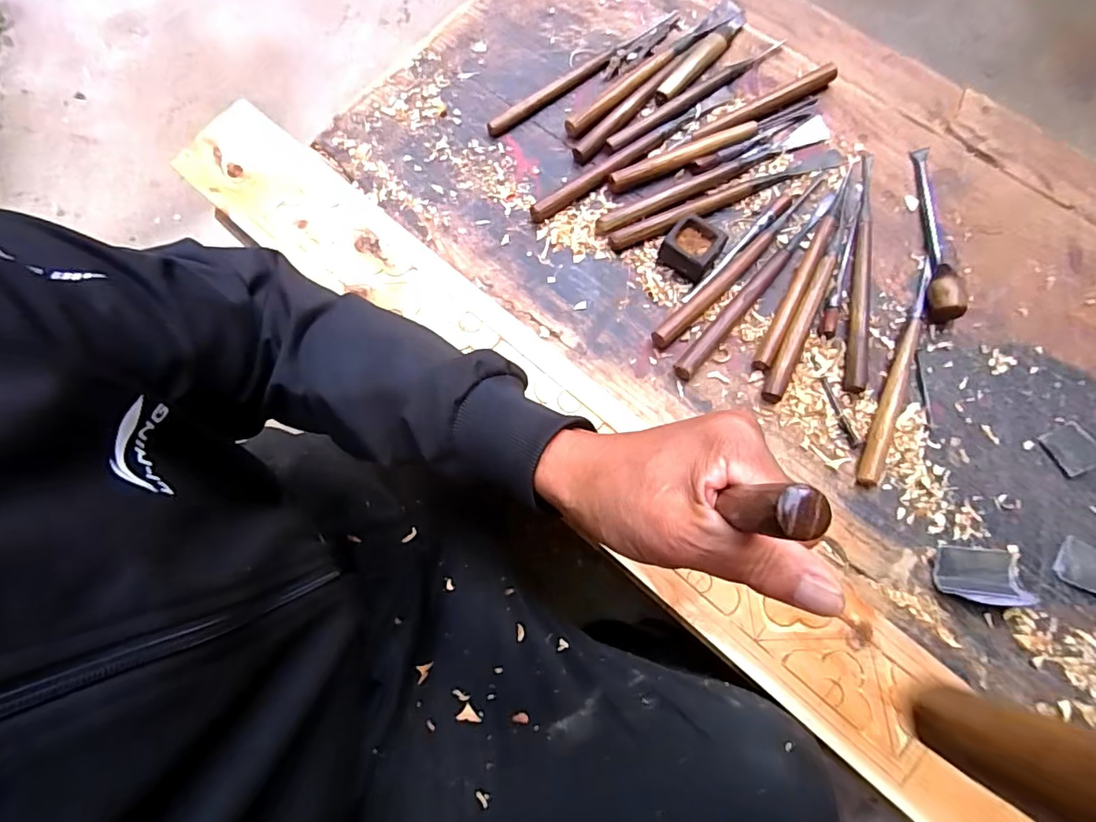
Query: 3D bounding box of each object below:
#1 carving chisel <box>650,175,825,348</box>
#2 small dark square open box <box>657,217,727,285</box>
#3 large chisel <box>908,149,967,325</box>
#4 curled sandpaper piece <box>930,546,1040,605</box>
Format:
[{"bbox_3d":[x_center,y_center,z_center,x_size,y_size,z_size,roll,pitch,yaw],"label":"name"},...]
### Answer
[{"bbox_3d":[0.184,-0.142,0.499,0.243,0.018,0.017,-44,78,-10],"label":"carving chisel"},{"bbox_3d":[0.135,-0.152,0.499,0.048,0.024,0.045,34,78,10],"label":"small dark square open box"},{"bbox_3d":[0.360,-0.171,0.495,0.026,0.031,0.188,4,75,2],"label":"large chisel"},{"bbox_3d":[0.342,0.129,0.420,0.076,0.009,0.042,2,75,2],"label":"curled sandpaper piece"}]

